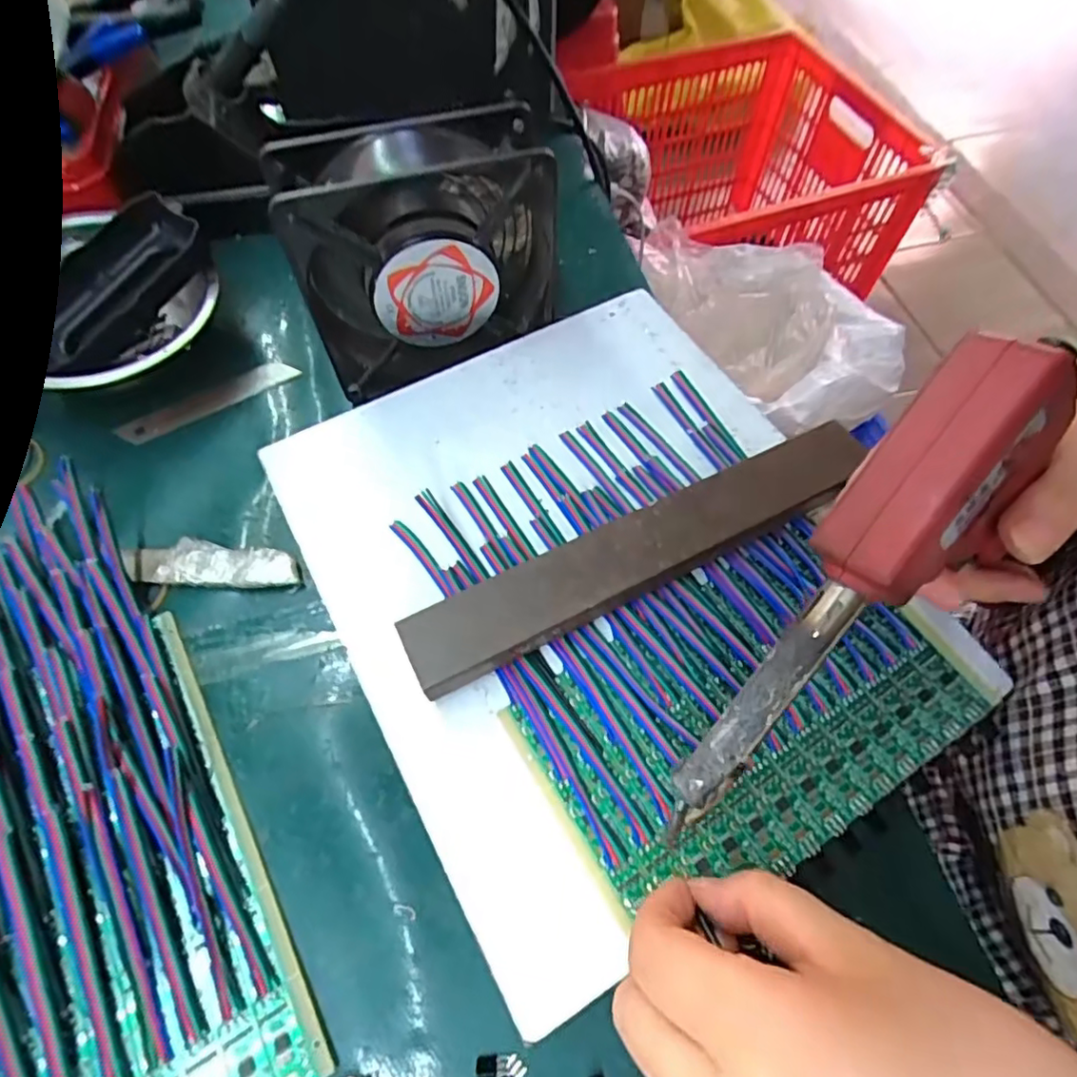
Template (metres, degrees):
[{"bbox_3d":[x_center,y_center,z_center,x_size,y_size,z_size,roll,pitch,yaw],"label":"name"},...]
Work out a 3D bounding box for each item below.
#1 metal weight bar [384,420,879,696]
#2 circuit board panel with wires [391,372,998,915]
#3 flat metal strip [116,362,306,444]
[{"bbox_3d":[0.045,0.003,0.248,0.202,0.024,0.033,-24,65,-13],"label":"metal weight bar"},{"bbox_3d":[0.054,0.029,0.250,0.156,0.012,0.190,-29,66,-16],"label":"circuit board panel with wires"},{"bbox_3d":[-0.182,-0.077,0.341,0.096,0.004,0.015,-28,66,-15],"label":"flat metal strip"}]

